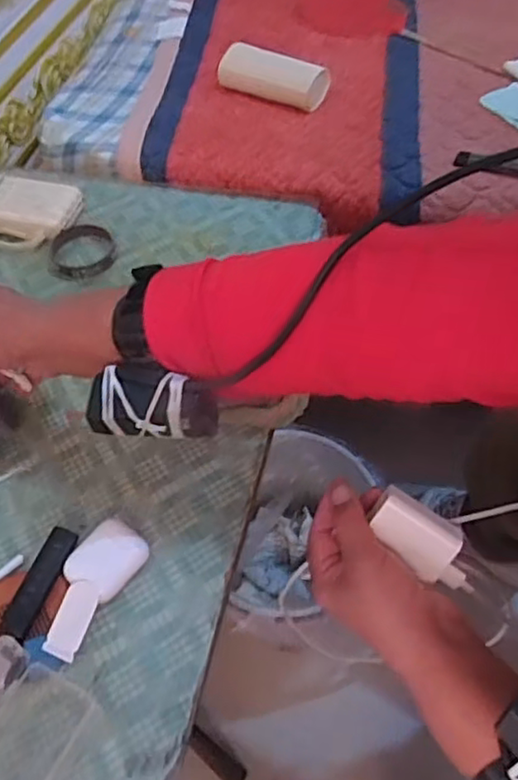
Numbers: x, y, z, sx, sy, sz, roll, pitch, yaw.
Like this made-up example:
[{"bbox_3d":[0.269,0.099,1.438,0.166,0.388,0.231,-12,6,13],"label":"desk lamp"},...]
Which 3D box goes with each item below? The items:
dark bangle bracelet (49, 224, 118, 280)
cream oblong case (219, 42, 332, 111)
[{"bbox_3d":[-0.173,-0.134,0.641,0.067,0.017,0.060,-25,57,-13],"label":"dark bangle bracelet"},{"bbox_3d":[0.016,-0.372,0.776,0.131,0.039,0.050,21,59,18],"label":"cream oblong case"}]

